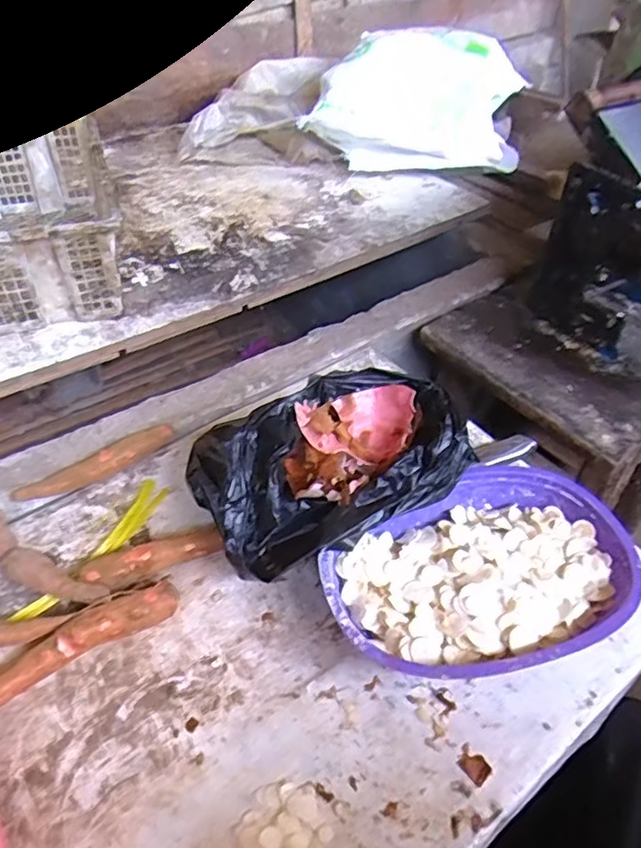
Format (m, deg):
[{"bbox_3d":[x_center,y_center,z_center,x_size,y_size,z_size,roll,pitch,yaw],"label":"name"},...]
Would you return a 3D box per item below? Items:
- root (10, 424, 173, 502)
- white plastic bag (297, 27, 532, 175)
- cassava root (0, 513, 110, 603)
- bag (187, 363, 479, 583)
[{"bbox_3d":[-0.275,0.051,0.757,0.195,0.028,0.036,-27,52,-27],"label":"root"},{"bbox_3d":[0.242,-0.741,1.383,0.418,0.237,0.487,10,42,7],"label":"white plastic bag"},{"bbox_3d":[-0.302,0.150,0.647,0.187,0.027,0.039,25,49,21],"label":"cassava root"},{"bbox_3d":[0.007,0.049,0.670,0.281,0.118,0.194,-10,46,-13],"label":"bag"}]

